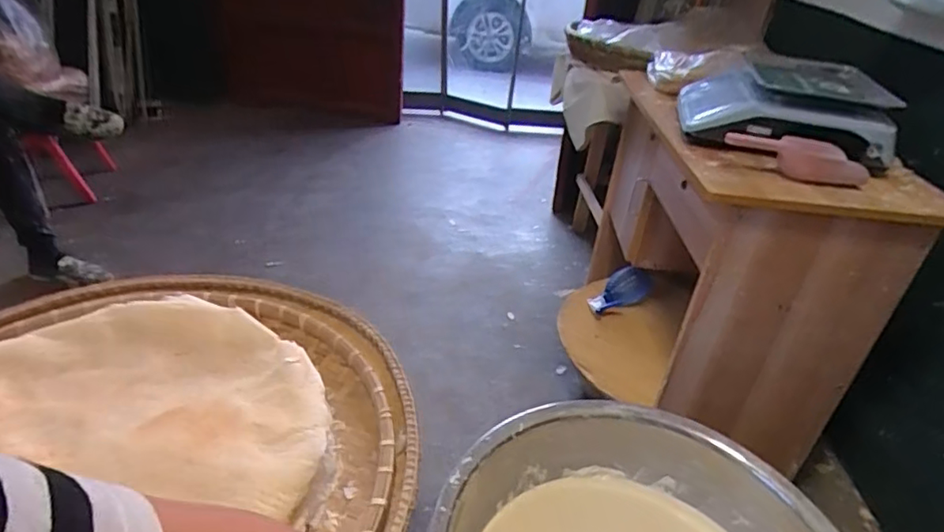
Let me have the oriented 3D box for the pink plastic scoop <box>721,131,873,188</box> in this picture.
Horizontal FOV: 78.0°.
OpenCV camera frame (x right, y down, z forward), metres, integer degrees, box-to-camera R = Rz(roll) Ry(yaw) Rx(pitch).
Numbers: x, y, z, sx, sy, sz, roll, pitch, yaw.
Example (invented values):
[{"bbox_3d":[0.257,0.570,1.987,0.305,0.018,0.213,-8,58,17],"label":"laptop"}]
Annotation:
[{"bbox_3d":[0.525,-0.176,0.954,0.227,0.056,0.043,10,32,7],"label":"pink plastic scoop"}]

